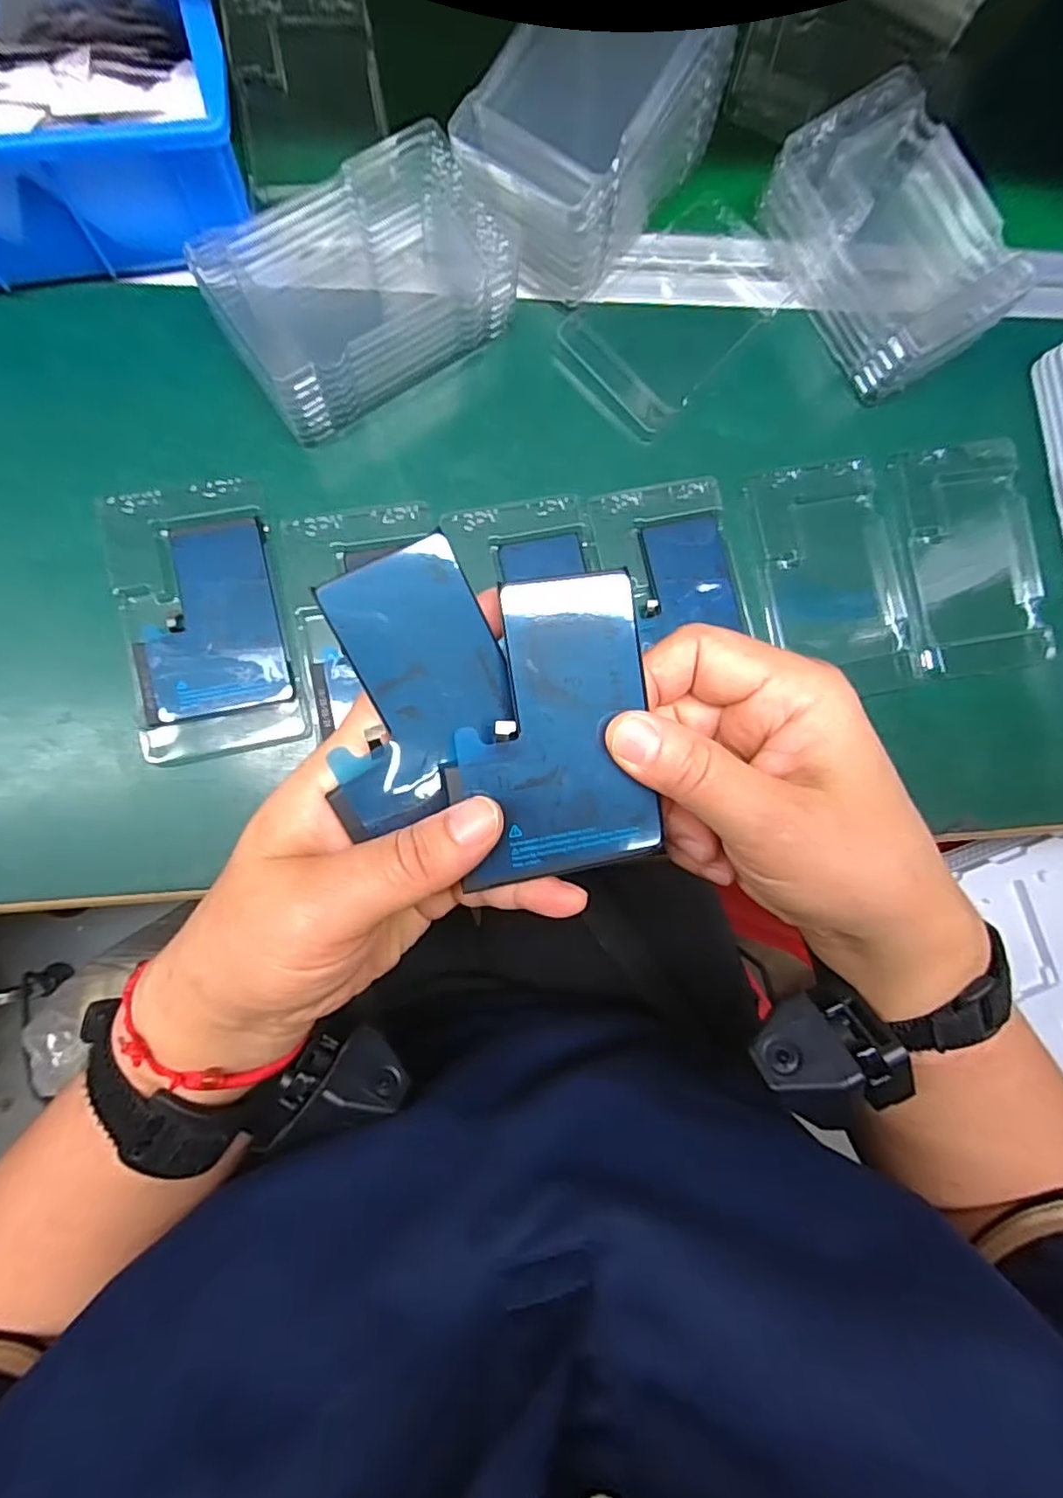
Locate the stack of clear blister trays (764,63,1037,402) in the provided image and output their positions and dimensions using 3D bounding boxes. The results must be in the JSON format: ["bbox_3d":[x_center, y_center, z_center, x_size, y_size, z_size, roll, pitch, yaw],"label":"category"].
[{"bbox_3d":[0.191,-0.266,0.321,0.093,0.044,0.129,-29,90,-7],"label":"stack of clear blister trays"}]

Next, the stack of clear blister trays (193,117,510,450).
[{"bbox_3d":[-0.078,-0.218,0.286,0.131,0.044,0.086,-36,91,-7],"label":"stack of clear blister trays"}]

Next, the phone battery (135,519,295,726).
[{"bbox_3d":[-0.151,-0.060,0.285,0.063,0.004,0.088,-9,87,-7],"label":"phone battery"}]

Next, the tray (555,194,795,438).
[{"bbox_3d":[0.069,-0.222,0.324,0.072,0.008,0.113,42,83,-2],"label":"tray"}]

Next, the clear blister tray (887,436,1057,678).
[{"bbox_3d":[0.246,-0.107,0.342,0.084,0.009,0.126,-9,87,-7],"label":"clear blister tray"}]

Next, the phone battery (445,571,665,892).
[{"bbox_3d":[0.006,-0.006,0.185,0.061,0.004,0.087,-8,96,-11],"label":"phone battery"}]

